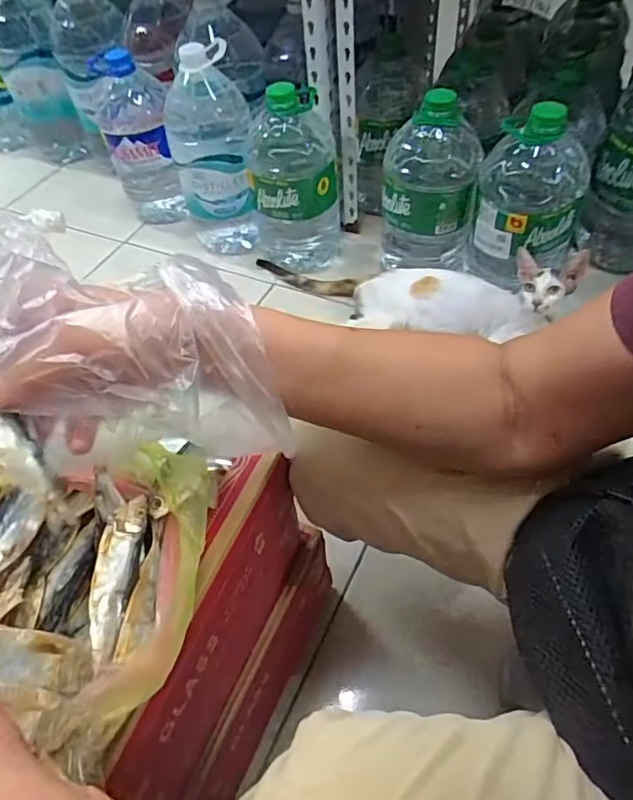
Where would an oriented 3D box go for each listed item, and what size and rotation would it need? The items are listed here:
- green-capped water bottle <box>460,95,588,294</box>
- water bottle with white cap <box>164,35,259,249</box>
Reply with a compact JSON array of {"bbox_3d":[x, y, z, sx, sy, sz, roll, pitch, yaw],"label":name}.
[{"bbox_3d":[0.342,-0.330,0.872,0.160,0.282,0.163,15,56,16],"label":"green-capped water bottle"},{"bbox_3d":[-0.205,-0.497,1.092,0.154,0.375,0.193,-13,53,-4],"label":"water bottle with white cap"}]

